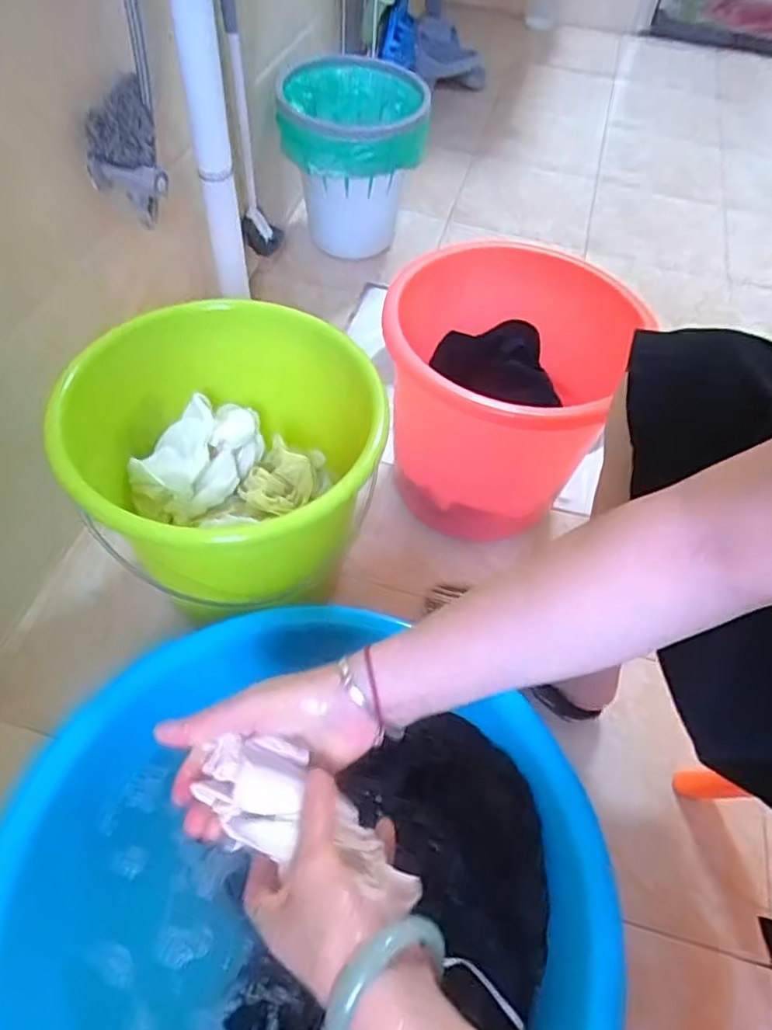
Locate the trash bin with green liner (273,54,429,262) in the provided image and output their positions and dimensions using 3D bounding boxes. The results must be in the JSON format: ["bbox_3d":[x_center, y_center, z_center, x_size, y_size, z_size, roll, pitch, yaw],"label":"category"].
[{"bbox_3d":[-0.062,-0.643,1.178,0.253,0.287,0.272,-1,56,-4],"label":"trash bin with green liner"}]

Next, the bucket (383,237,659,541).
[{"bbox_3d":[0.156,-0.151,0.812,0.300,0.265,0.294,1,56,-2],"label":"bucket"}]

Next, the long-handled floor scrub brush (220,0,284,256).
[{"bbox_3d":[-0.218,-0.624,0.982,0.060,0.455,0.095,-5,56,-7],"label":"long-handled floor scrub brush"}]

